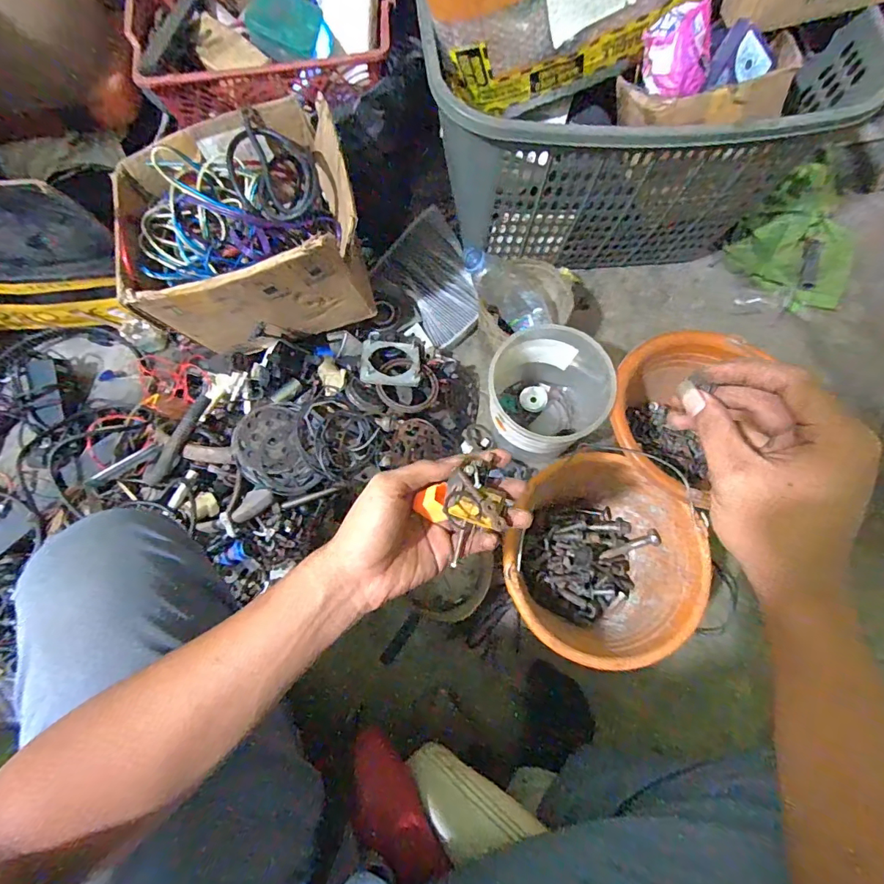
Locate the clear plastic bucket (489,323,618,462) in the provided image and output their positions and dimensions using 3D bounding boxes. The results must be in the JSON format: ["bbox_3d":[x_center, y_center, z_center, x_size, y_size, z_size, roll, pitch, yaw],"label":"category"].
[{"bbox_3d":[0.155,-0.065,0.710,0.165,0.172,0.178,0,74,1],"label":"clear plastic bucket"}]

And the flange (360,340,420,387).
[{"bbox_3d":[-0.079,-0.124,0.708,0.087,0.019,0.086,4,53,-8],"label":"flange"}]

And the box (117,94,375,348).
[{"bbox_3d":[-0.273,-0.287,0.666,0.300,0.201,0.238,-17,75,-4],"label":"box"}]

